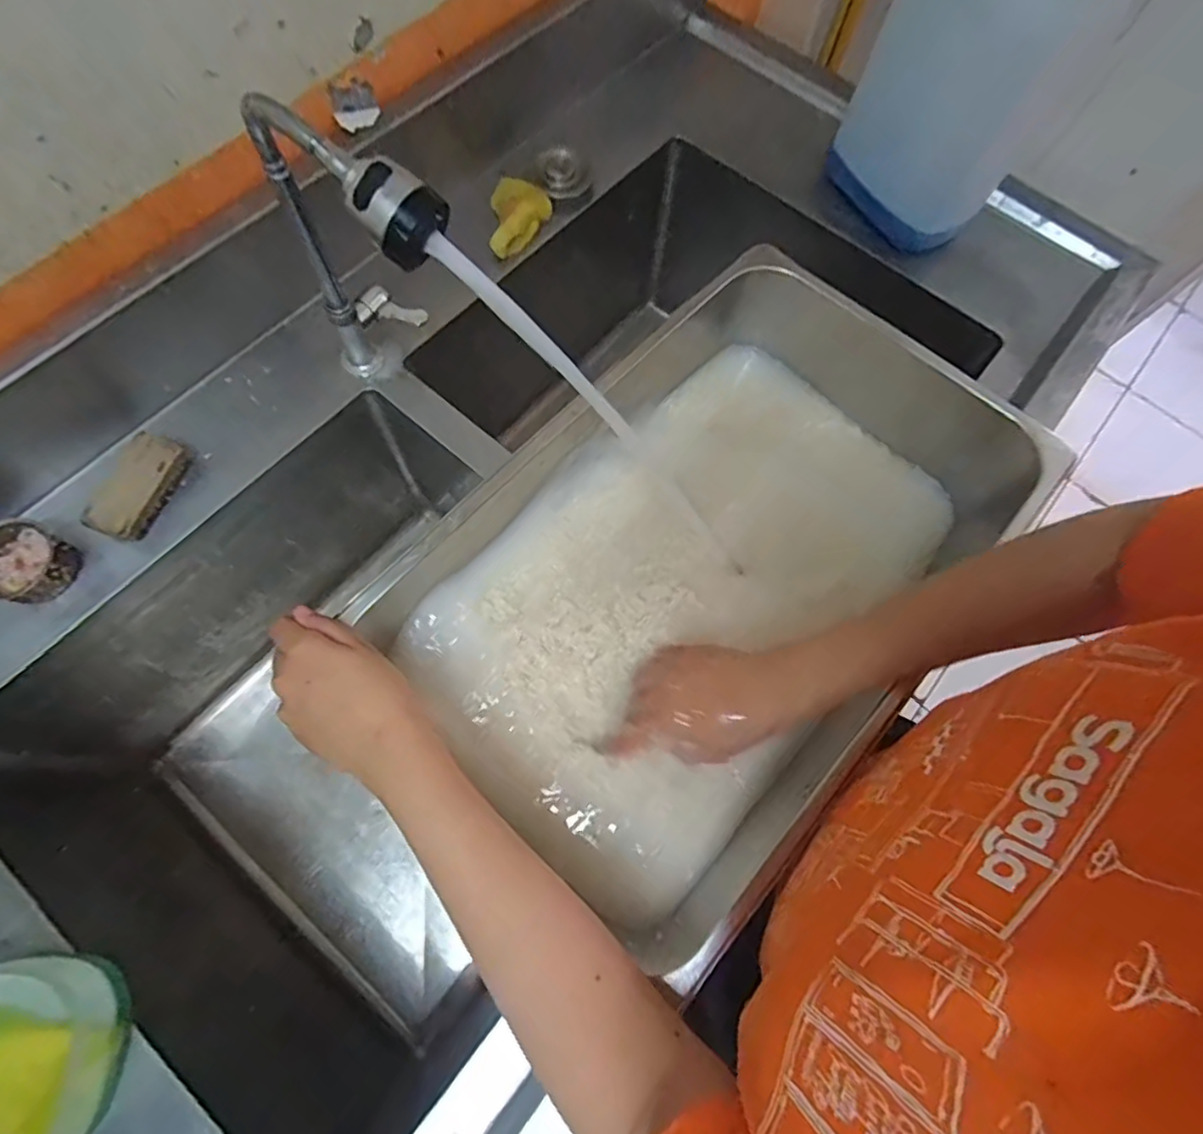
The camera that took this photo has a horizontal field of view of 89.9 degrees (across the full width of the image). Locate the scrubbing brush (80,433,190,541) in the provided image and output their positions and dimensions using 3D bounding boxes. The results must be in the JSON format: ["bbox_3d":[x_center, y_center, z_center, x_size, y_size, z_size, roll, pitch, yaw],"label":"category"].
[{"bbox_3d":[-0.436,-0.076,0.568,0.040,0.034,0.103,21,72,4],"label":"scrubbing brush"}]

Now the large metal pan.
[{"bbox_3d":[0.089,-0.013,0.495,0.494,0.098,0.343,-41,78,-13],"label":"large metal pan"}]

